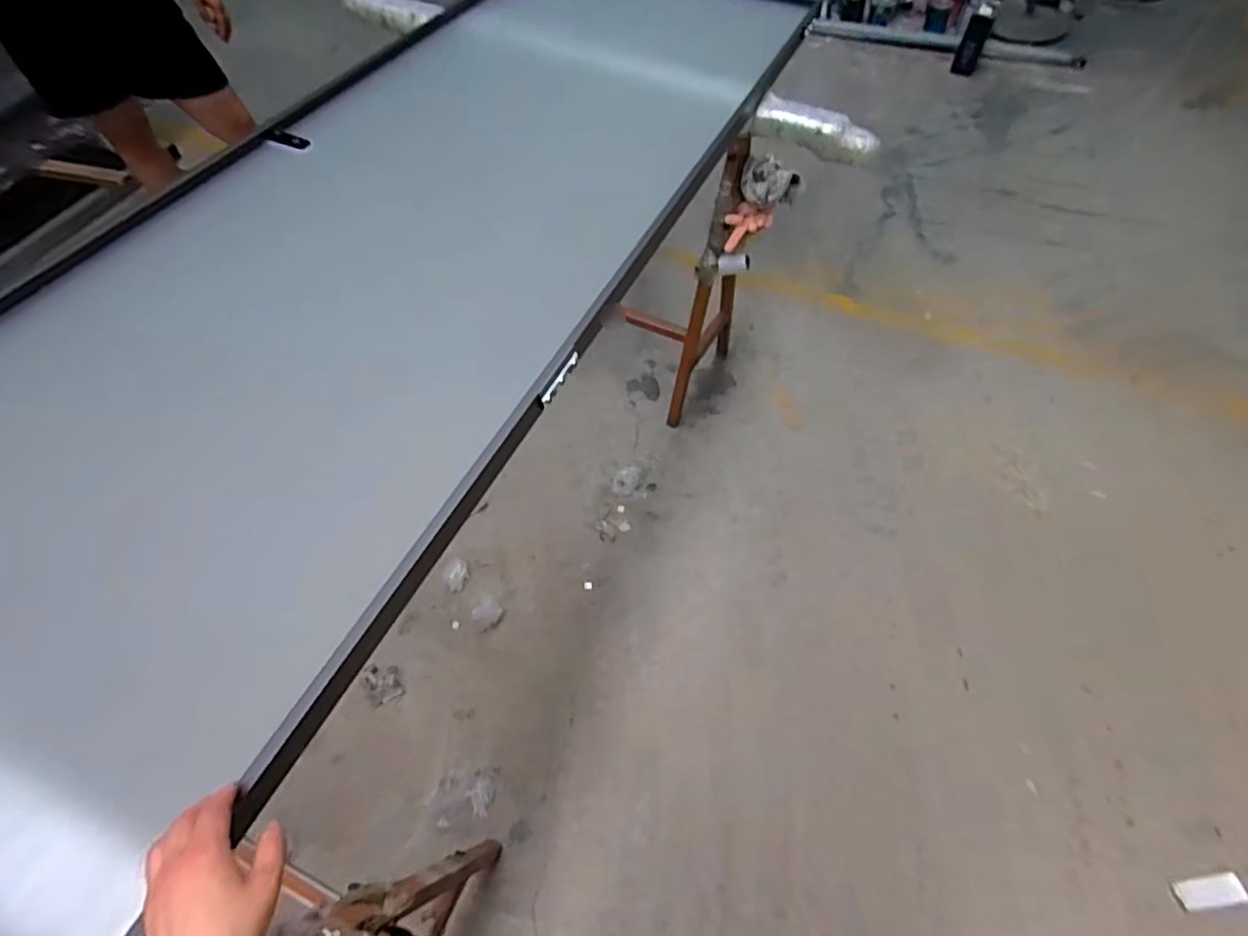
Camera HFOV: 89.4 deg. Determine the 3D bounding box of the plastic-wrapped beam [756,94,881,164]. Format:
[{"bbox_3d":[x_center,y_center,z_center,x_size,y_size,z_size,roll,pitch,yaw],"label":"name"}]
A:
[{"bbox_3d":[0.363,-0.640,1.199,0.233,0.062,0.067,27,59,16],"label":"plastic-wrapped beam"}]

